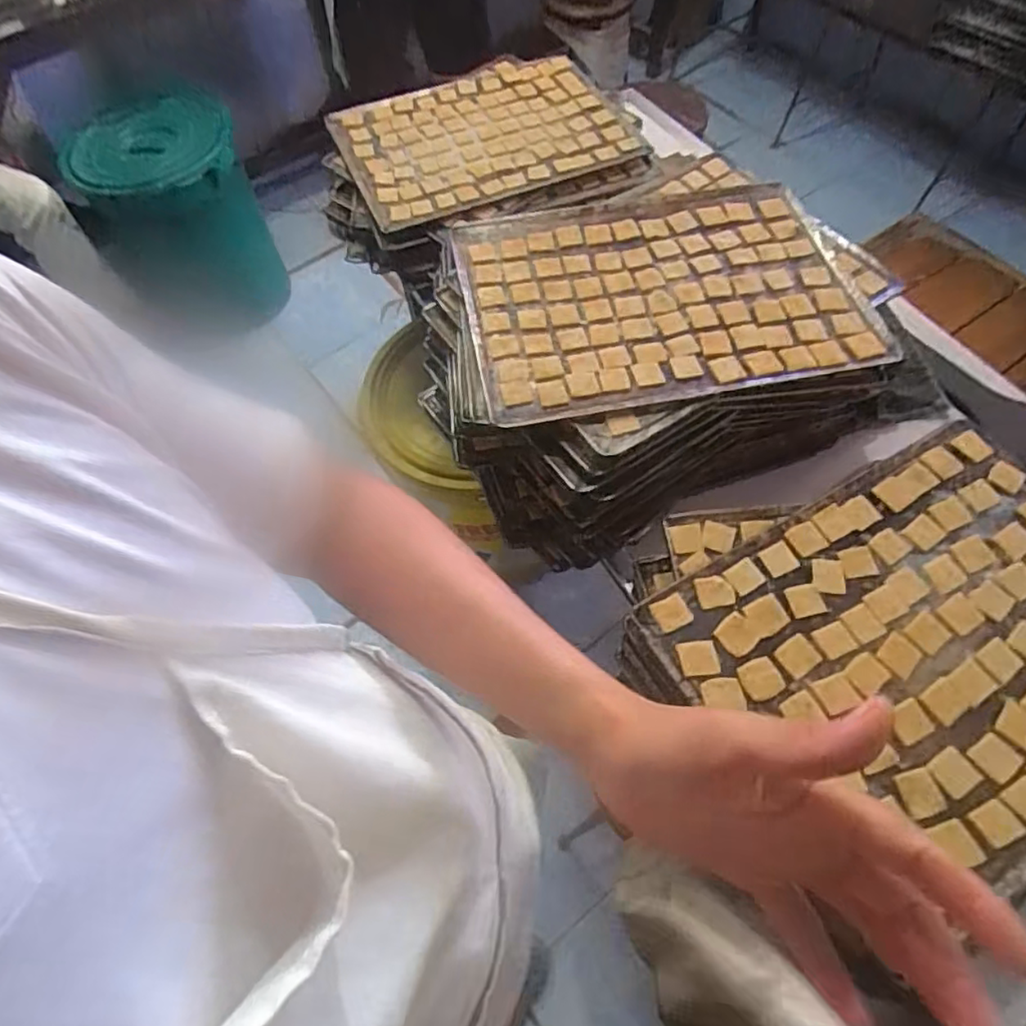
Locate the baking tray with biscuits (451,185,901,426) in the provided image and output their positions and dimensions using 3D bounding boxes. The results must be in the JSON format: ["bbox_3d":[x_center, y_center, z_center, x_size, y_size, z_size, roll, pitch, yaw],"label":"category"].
[{"bbox_3d":[0.171,-0.262,0.738,0.443,0.028,0.315,-10,60,-3],"label":"baking tray with biscuits"}]

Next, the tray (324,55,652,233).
[{"bbox_3d":[-0.051,-0.607,1.015,0.444,0.032,0.338,-26,62,-12],"label":"tray"}]

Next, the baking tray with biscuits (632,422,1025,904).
[{"bbox_3d":[0.383,0.120,0.572,0.432,0.026,0.327,-28,62,-13],"label":"baking tray with biscuits"}]

